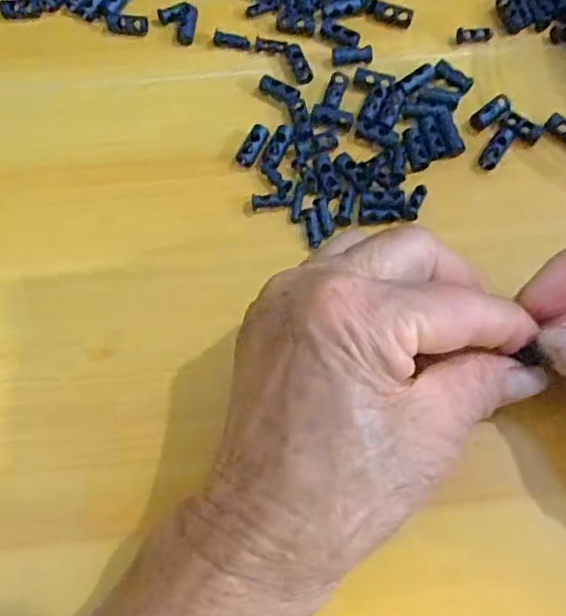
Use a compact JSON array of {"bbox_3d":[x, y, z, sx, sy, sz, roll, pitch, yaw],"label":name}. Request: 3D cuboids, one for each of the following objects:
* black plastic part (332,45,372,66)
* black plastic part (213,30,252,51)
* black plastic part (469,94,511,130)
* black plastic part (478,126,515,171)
[{"bbox_3d":[0.032,-0.116,0.284,0.018,0.004,0.009,-10,69,-4],"label":"black plastic part"},{"bbox_3d":[-0.023,-0.124,0.289,0.017,0.004,0.006,12,69,5],"label":"black plastic part"},{"bbox_3d":[0.091,-0.086,0.273,0.020,0.005,0.008,-35,73,-13],"label":"black plastic part"},{"bbox_3d":[0.092,-0.069,0.266,0.007,0.007,0.021,33,72,12],"label":"black plastic part"}]

